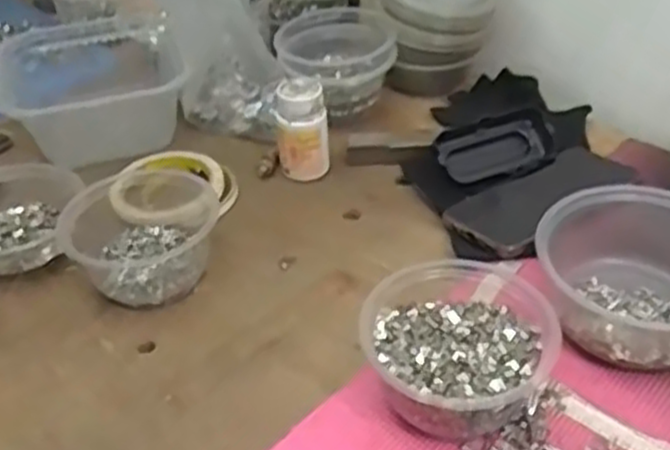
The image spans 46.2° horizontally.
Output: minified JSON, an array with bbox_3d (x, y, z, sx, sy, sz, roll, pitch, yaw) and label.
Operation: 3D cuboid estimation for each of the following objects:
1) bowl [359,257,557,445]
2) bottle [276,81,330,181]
[{"bbox_3d":[0.076,0.081,0.487,0.108,0.069,0.105,-2,38,1],"label":"bowl"},{"bbox_3d":[-0.028,-0.081,0.693,0.045,0.085,0.039,-5,39,0],"label":"bottle"}]

